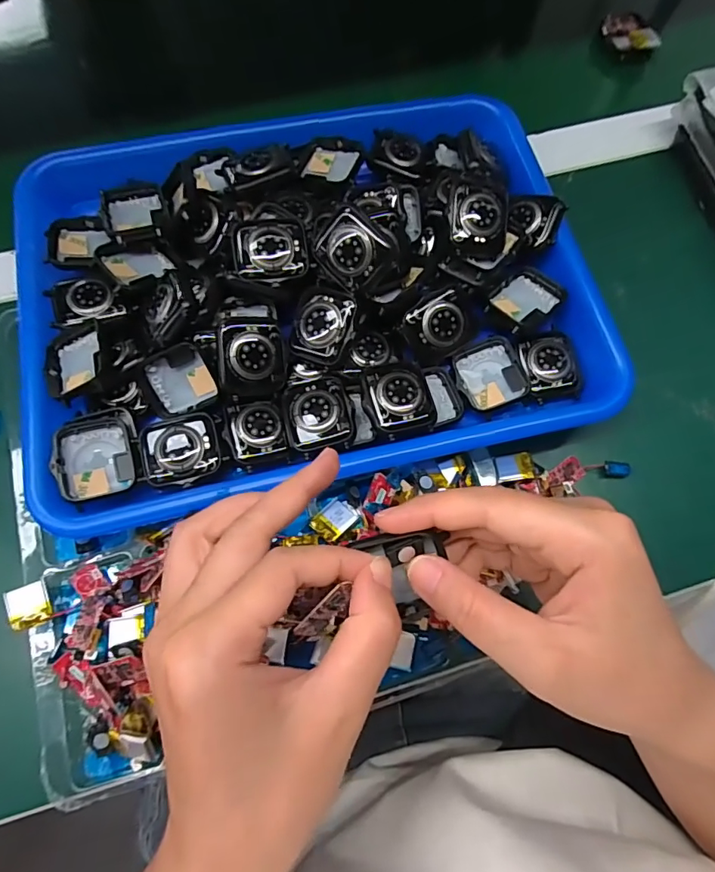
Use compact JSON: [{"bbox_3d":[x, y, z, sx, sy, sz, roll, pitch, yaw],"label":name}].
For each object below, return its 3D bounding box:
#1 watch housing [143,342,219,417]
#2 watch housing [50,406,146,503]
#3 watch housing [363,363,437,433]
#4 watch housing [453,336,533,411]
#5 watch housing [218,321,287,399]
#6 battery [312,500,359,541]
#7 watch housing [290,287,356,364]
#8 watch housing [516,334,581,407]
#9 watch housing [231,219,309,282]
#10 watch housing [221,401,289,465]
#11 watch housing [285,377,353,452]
[{"bbox_3d":[-0.099,-0.031,0.272,0.035,0.005,0.035,-22,108,11],"label":"watch housing"},{"bbox_3d":[-0.136,0.009,0.257,0.040,0.014,0.044,-18,73,-7],"label":"watch housing"},{"bbox_3d":[0.023,-0.021,0.266,0.035,0.011,0.038,-14,72,-6],"label":"watch housing"},{"bbox_3d":[0.077,-0.036,0.285,0.038,0.008,0.039,-18,73,-7],"label":"watch housing"},{"bbox_3d":[-0.057,-0.041,0.264,0.035,0.006,0.040,-9,102,-20],"label":"watch housing"},{"bbox_3d":[-0.012,0.045,0.262,0.017,0.006,0.022,43,76,12],"label":"battery"},{"bbox_3d":[-0.020,-0.061,0.270,0.033,0.010,0.038,22,108,17],"label":"watch housing"},{"bbox_3d":[0.114,-0.041,0.286,0.033,0.009,0.043,-12,72,-5],"label":"watch housing"},{"bbox_3d":[-0.048,-0.102,0.269,0.039,0.008,0.034,-7,91,-8],"label":"watch housing"},{"bbox_3d":[-0.055,-0.002,0.266,0.031,0.008,0.033,-12,72,-5],"label":"watch housing"},{"bbox_3d":[-0.021,-0.013,0.264,0.033,0.009,0.038,-12,72,-5],"label":"watch housing"}]

